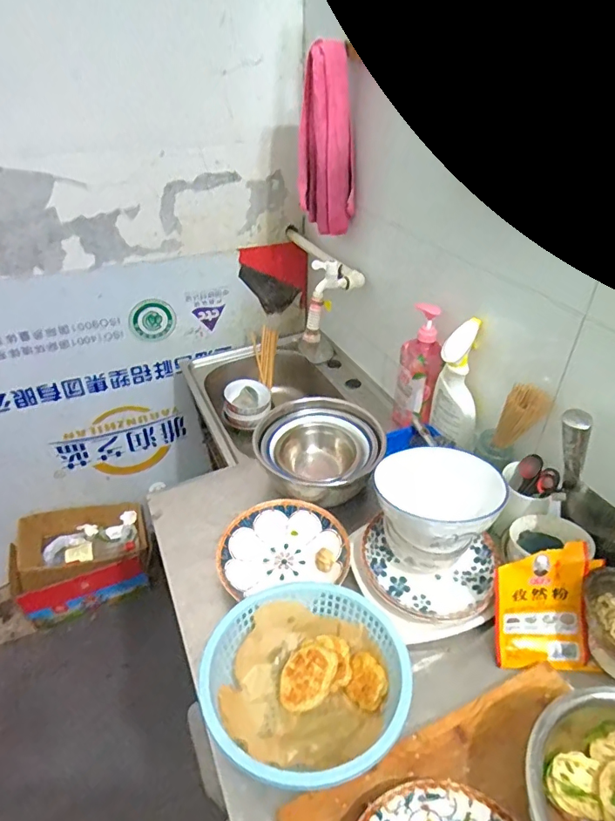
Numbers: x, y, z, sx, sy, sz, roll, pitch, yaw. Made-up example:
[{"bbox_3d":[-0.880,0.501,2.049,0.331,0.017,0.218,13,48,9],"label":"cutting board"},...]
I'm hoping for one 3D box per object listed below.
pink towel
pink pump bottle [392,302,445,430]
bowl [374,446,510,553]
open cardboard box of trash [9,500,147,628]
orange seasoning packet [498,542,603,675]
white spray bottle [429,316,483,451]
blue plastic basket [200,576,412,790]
[{"bbox_3d":[0.040,-0.546,1.006,0.118,0.330,0.057,3,37,4],"label":"pink towel"},{"bbox_3d":[0.217,-0.080,0.947,0.077,0.236,0.081,8,38,12],"label":"pink pump bottle"},{"bbox_3d":[0.185,0.126,0.700,0.166,0.086,0.138,25,44,29],"label":"bowl"},{"bbox_3d":[-0.701,0.481,1.545,0.390,0.246,0.245,-16,40,-19],"label":"open cardboard box of trash"},{"bbox_3d":[0.317,0.259,0.643,0.128,0.164,0.018,1,0,4],"label":"orange seasoning packet"},{"bbox_3d":[0.267,-0.038,0.860,0.080,0.226,0.080,10,39,14],"label":"white spray bottle"},{"bbox_3d":[-0.001,0.318,0.582,0.226,0.077,0.228,0,37,0],"label":"blue plastic basket"}]

